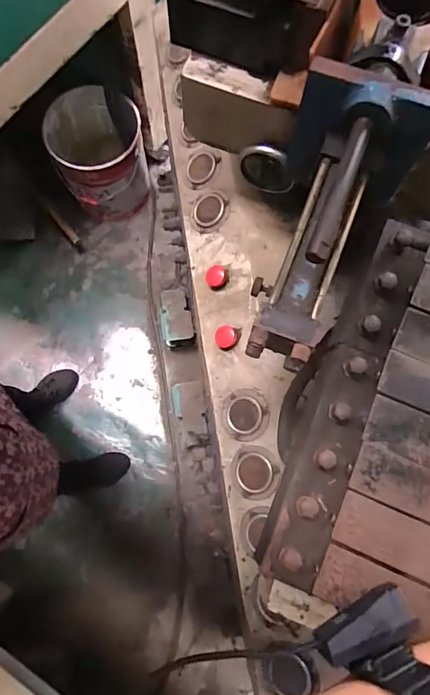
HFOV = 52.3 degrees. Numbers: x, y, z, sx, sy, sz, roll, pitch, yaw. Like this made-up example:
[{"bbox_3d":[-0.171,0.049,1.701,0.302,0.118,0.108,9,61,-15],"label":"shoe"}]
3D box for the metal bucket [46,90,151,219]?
[{"bbox_3d":[-0.369,-0.606,1.443,0.278,0.317,0.283,0,76,-1],"label":"metal bucket"}]

